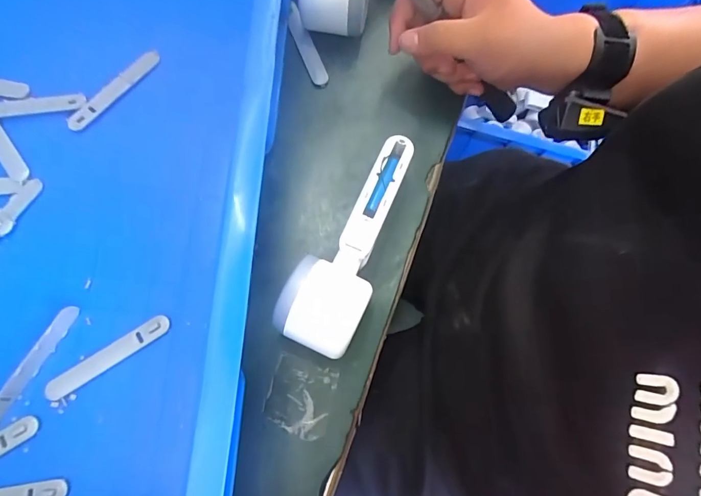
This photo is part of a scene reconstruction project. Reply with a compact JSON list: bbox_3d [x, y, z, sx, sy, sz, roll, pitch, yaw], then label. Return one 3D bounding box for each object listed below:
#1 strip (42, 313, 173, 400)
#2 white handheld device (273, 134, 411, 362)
[{"bbox_3d":[-0.176,0.080,0.294,0.094,0.005,0.014,-32,78,-9],"label":"strip"},{"bbox_3d":[0.009,-0.005,0.302,0.054,0.042,0.171,26,76,6],"label":"white handheld device"}]

